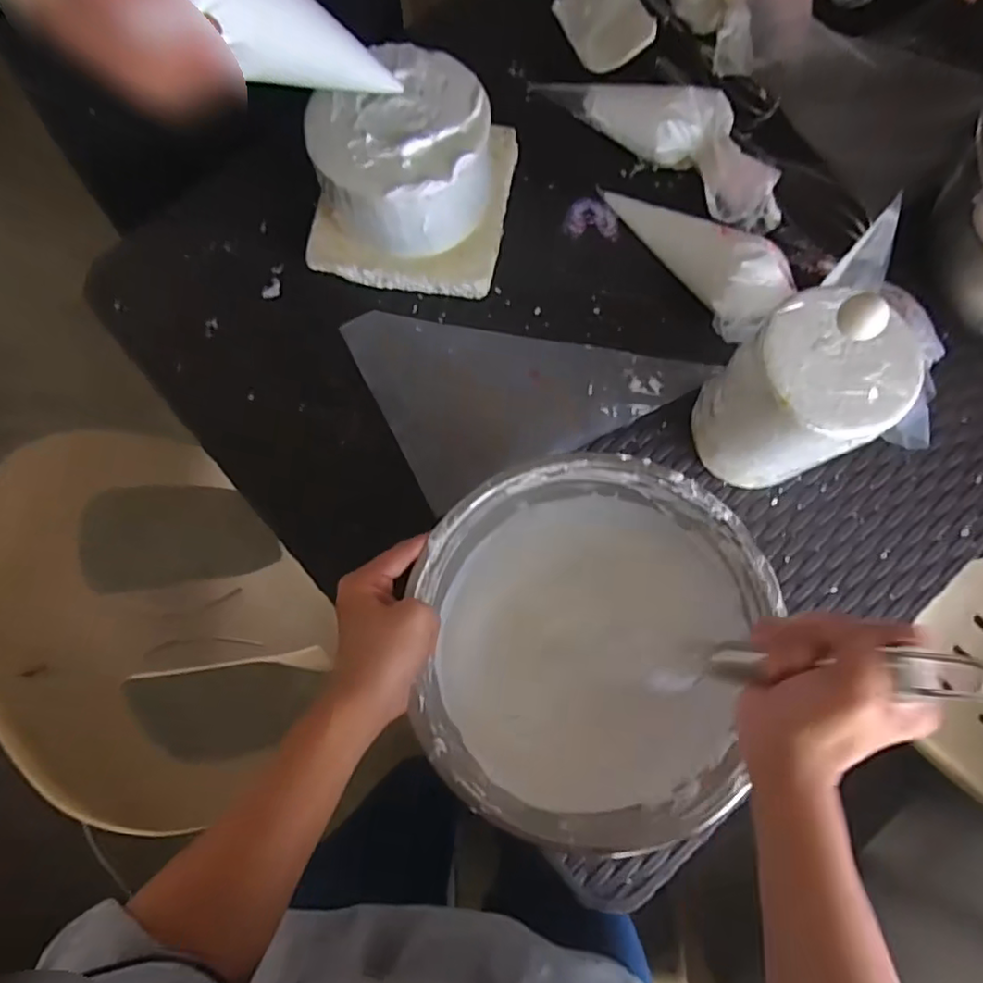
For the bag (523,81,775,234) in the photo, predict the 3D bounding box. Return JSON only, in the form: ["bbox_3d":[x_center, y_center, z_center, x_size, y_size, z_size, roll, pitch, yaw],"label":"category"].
[{"bbox_3d":[0.162,-0.334,0.553,0.082,0.052,0.261,-42,80,-7],"label":"bag"}]

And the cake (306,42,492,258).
[{"bbox_3d":[-0.072,-0.281,0.503,0.138,0.073,0.136,0,78,1],"label":"cake"}]

